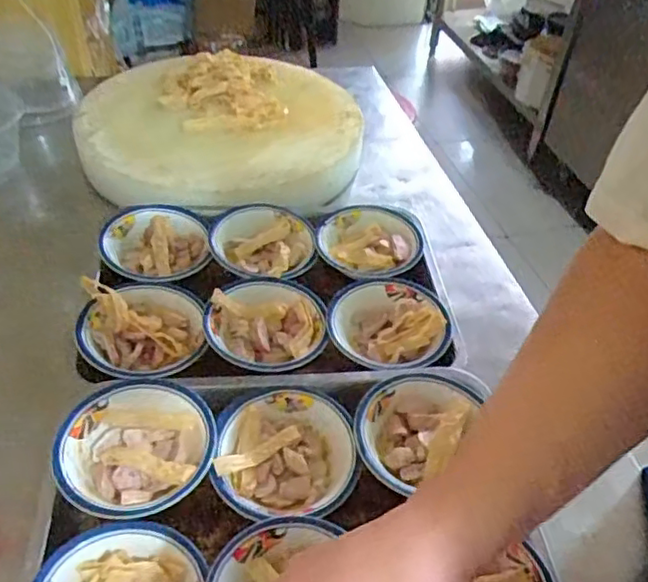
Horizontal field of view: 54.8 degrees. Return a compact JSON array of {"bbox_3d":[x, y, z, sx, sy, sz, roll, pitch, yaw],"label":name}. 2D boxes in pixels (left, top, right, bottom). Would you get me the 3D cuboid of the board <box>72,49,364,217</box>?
[{"bbox_3d":[-0.148,-0.241,0.911,0.397,0.062,0.368,5,49,-5],"label":"board"}]

